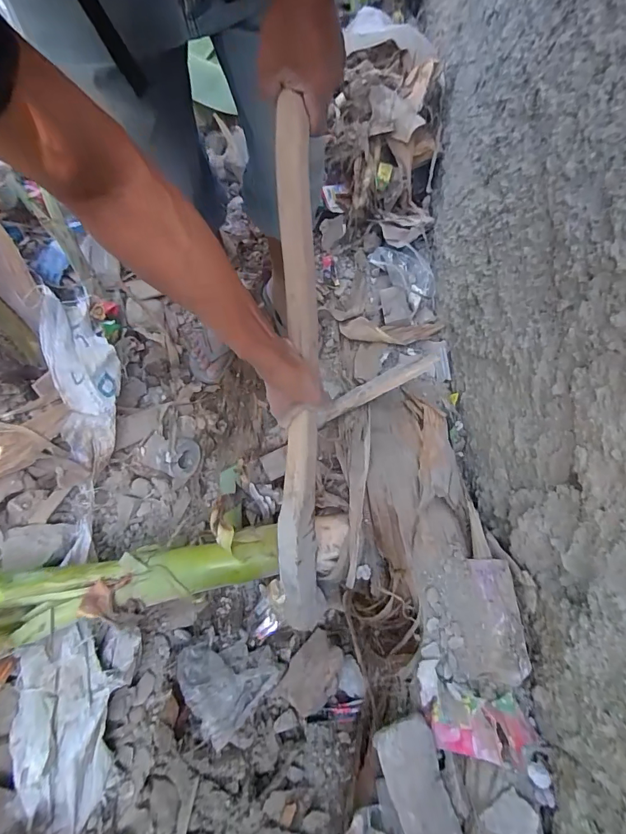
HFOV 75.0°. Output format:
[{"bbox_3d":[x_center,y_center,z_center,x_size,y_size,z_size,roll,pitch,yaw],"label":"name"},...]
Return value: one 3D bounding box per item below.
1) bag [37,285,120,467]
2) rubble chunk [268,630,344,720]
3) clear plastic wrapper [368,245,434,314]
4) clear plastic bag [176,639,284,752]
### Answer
[{"bbox_3d":[-0.459,-0.097,0.832,0.131,0.096,0.380,-13,74,-5],"label":"bag"},{"bbox_3d":[0.001,0.419,0.670,0.088,0.019,0.116,4,43,42],"label":"rubble chunk"},{"bbox_3d":[0.240,-0.375,1.046,0.102,0.029,0.194,-33,77,-10],"label":"clear plastic wrapper"},{"bbox_3d":[-0.147,0.424,0.671,0.142,0.060,0.143,35,63,23],"label":"clear plastic bag"}]

